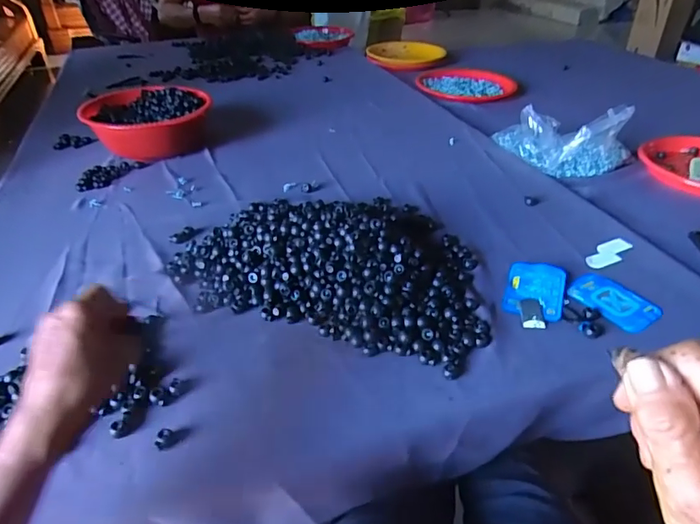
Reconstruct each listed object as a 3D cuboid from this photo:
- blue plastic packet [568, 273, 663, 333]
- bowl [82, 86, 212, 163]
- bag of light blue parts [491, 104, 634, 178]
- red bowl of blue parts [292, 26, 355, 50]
[{"bbox_3d":[0.310,0.044,0.581,0.073,0.004,0.095,-20,41,-26],"label":"blue plastic packet"},{"bbox_3d":[-0.382,-0.268,0.949,0.219,0.091,0.165,-8,37,-12],"label":"bowl"},{"bbox_3d":[0.373,-0.232,0.881,0.239,0.101,0.142,21,41,25],"label":"bag of light blue parts"},{"bbox_3d":[-0.095,-0.766,1.669,0.194,0.037,0.219,4,35,5],"label":"red bowl of blue parts"}]

